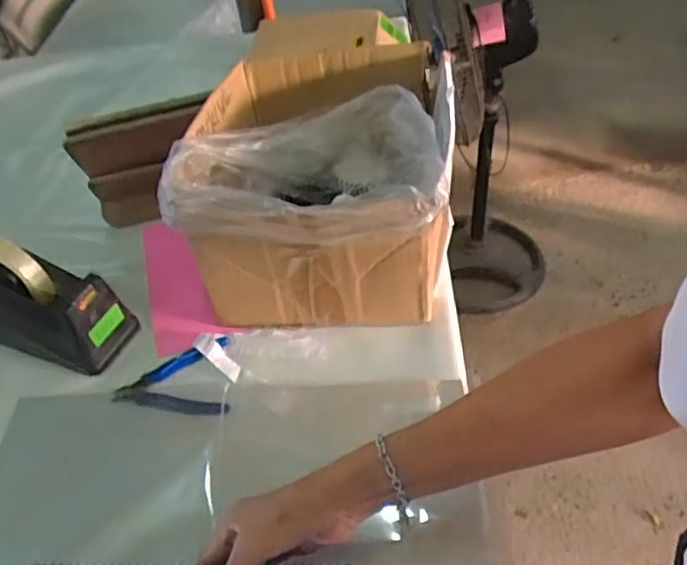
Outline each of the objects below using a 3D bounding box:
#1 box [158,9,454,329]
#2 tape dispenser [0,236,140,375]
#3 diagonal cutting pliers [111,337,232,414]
[{"bbox_3d":[-0.022,-0.109,0.698,0.258,0.183,0.322,2,47,9],"label":"box"},{"bbox_3d":[-0.325,0.013,0.636,0.190,0.116,0.072,11,49,17],"label":"tape dispenser"},{"bbox_3d":[-0.170,0.100,0.614,0.112,0.016,0.081,-11,46,-3],"label":"diagonal cutting pliers"}]

